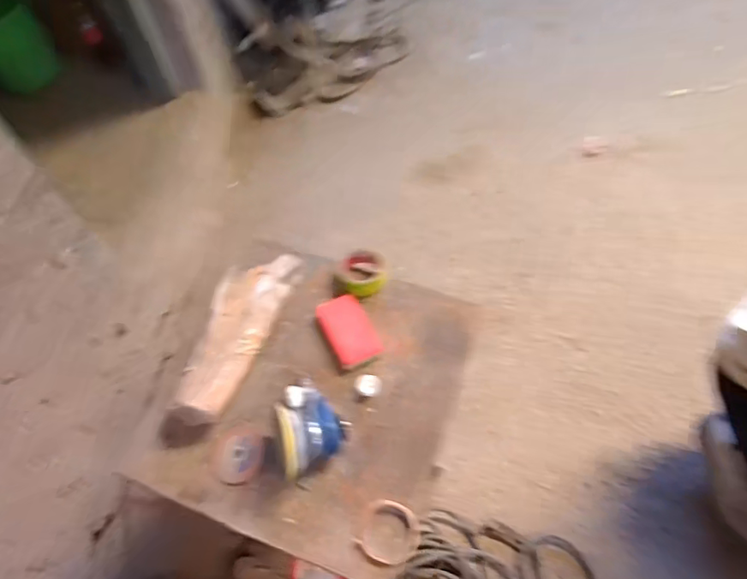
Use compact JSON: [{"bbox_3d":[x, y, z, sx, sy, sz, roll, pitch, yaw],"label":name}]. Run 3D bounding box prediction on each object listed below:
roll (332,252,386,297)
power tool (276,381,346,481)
[{"bbox_3d":[-0.027,-0.024,1.053,0.102,0.066,0.105,-3,57,4],"label":"roll"},{"bbox_3d":[-0.100,0.218,0.871,0.095,0.117,0.175,-15,57,-4],"label":"power tool"}]

